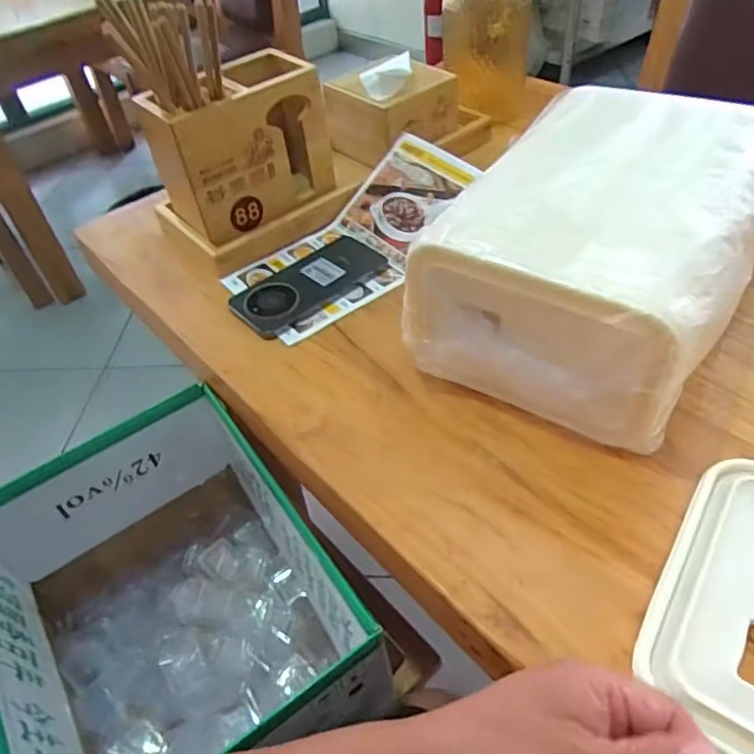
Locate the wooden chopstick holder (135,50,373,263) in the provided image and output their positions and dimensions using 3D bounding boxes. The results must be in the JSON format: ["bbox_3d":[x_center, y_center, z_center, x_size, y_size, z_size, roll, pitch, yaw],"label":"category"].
[{"bbox_3d":[-0.140,-0.234,0.642,0.185,0.154,0.124,-32,52,-22],"label":"wooden chopstick holder"}]

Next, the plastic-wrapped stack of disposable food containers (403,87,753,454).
[{"bbox_3d":[0.196,-0.104,0.499,0.206,0.144,0.315,30,57,29],"label":"plastic-wrapped stack of disposable food containers"}]

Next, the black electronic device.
[{"bbox_3d":[-0.071,-0.098,0.608,0.162,0.013,0.084,-37,54,-26],"label":"black electronic device"}]

